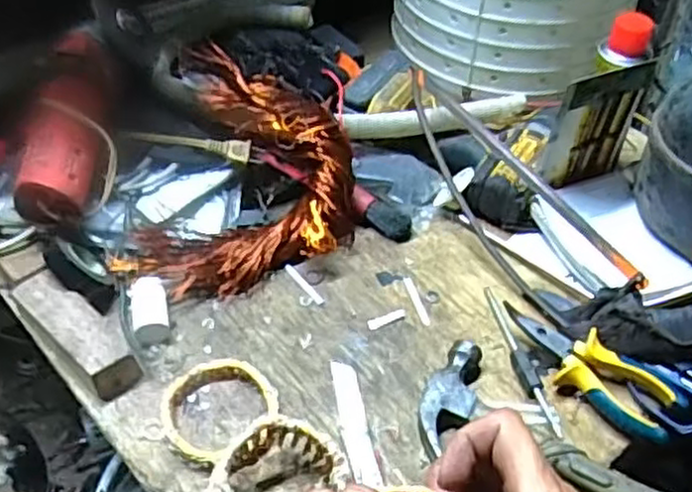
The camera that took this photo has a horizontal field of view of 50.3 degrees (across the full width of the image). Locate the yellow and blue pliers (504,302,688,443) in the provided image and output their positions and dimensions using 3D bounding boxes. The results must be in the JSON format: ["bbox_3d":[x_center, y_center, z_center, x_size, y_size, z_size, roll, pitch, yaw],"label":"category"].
[{"bbox_3d":[0.201,0.094,0.599,0.057,0.032,0.148,-32,55,-28],"label":"yellow and blue pliers"}]

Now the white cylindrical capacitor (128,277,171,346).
[{"bbox_3d":[-0.168,0.055,0.630,0.031,0.025,0.054,-12,48,-13],"label":"white cylindrical capacitor"}]

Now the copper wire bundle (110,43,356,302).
[{"bbox_3d":[-0.093,-0.071,0.674,0.201,0.100,0.210,4,46,2],"label":"copper wire bundle"}]

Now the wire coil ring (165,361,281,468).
[{"bbox_3d":[-0.103,0.125,0.575,0.087,0.013,0.079,-33,55,-29],"label":"wire coil ring"}]

